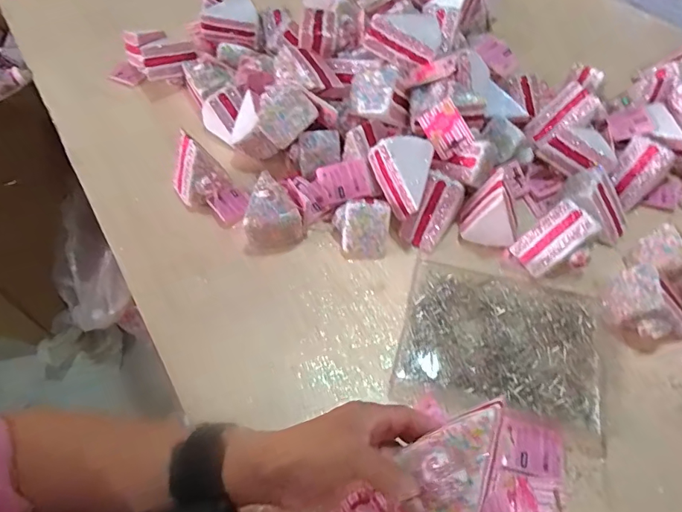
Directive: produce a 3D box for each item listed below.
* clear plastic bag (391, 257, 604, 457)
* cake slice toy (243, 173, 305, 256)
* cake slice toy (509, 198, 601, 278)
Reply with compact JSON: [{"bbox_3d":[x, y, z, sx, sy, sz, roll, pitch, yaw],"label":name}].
[{"bbox_3d":[0.172,0.093,0.499,0.202,0.015,0.171,11,58,7],"label":"clear plastic bag"},{"bbox_3d":[-0.088,-0.056,0.561,0.073,0.059,0.078,-16,58,-10],"label":"cake slice toy"},{"bbox_3d":[0.246,-0.016,0.528,0.069,0.057,0.059,-27,61,-17],"label":"cake slice toy"}]

